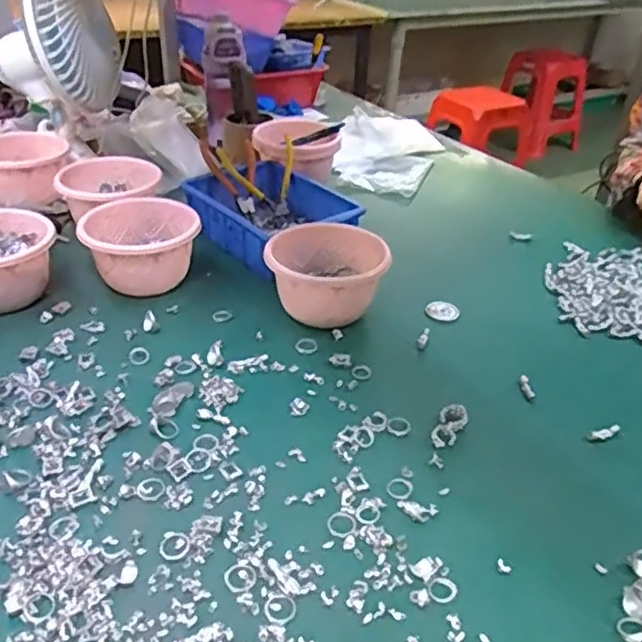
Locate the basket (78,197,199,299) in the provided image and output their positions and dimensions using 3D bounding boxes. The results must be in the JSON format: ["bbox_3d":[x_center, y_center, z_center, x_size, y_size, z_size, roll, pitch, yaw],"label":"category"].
[{"bbox_3d":[-0.234,-0.095,0.856,0.141,0.082,0.130,1,34,-1],"label":"basket"}]

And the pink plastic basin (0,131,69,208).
[{"bbox_3d":[-0.485,-0.248,1.066,0.137,0.081,0.137,1,34,-1],"label":"pink plastic basin"}]

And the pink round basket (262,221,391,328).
[{"bbox_3d":[0.010,-0.055,0.816,0.147,0.086,0.117,-12,36,-20],"label":"pink round basket"}]

